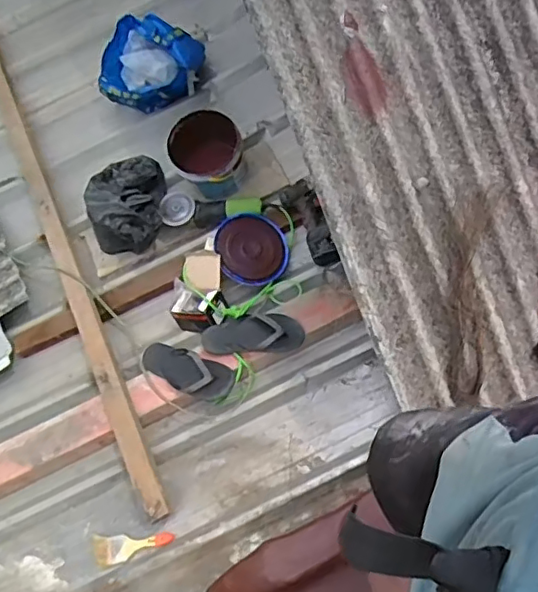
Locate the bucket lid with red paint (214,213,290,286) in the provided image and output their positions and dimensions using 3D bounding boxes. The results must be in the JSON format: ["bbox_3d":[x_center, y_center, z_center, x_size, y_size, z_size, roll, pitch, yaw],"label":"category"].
[{"bbox_3d":[-0.046,-0.138,1.618,0.197,0.045,0.202,-2,63,-1],"label":"bucket lid with red paint"}]

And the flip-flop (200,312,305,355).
[{"bbox_3d":[-0.043,0.093,1.496,0.260,0.066,0.108,1,63,1],"label":"flip-flop"}]

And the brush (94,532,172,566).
[{"bbox_3d":[-0.338,0.619,1.444,0.206,0.009,0.070,-13,63,9],"label":"brush"}]

